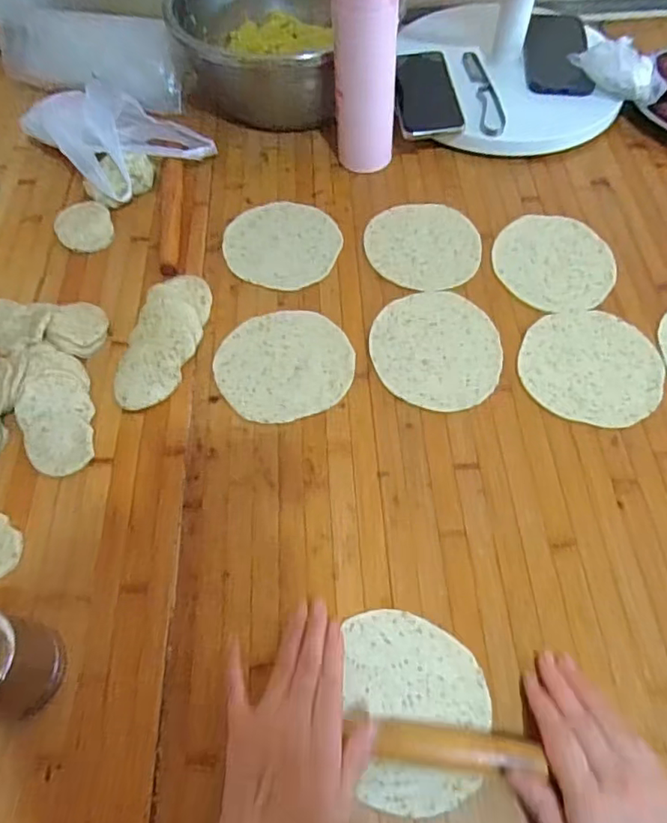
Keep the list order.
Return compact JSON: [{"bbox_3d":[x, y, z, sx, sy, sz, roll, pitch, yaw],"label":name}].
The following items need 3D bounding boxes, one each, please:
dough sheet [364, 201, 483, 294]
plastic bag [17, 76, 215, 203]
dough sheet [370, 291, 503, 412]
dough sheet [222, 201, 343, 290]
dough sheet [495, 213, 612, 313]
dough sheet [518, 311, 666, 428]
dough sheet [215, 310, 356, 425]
[{"bbox_3d":[0.099,-0.187,0.613,0.126,0.004,0.125,29,66,16],"label":"dough sheet"},{"bbox_3d":[-0.251,-0.327,0.666,0.147,0.073,0.156,39,69,20],"label":"plastic bag"},{"bbox_3d":[0.101,-0.061,0.544,0.122,0.005,0.133,0,62,2],"label":"dough sheet"},{"bbox_3d":[-0.059,-0.192,0.624,0.133,0.004,0.122,25,65,14],"label":"dough sheet"},{"bbox_3d":[0.236,-0.161,0.596,0.121,0.004,0.133,11,63,8],"label":"dough sheet"},{"bbox_3d":[0.246,-0.045,0.529,0.128,0.004,0.126,18,64,11],"label":"dough sheet"},{"bbox_3d":[-0.048,-0.049,0.544,0.127,0.004,0.124,-25,64,-12],"label":"dough sheet"}]

